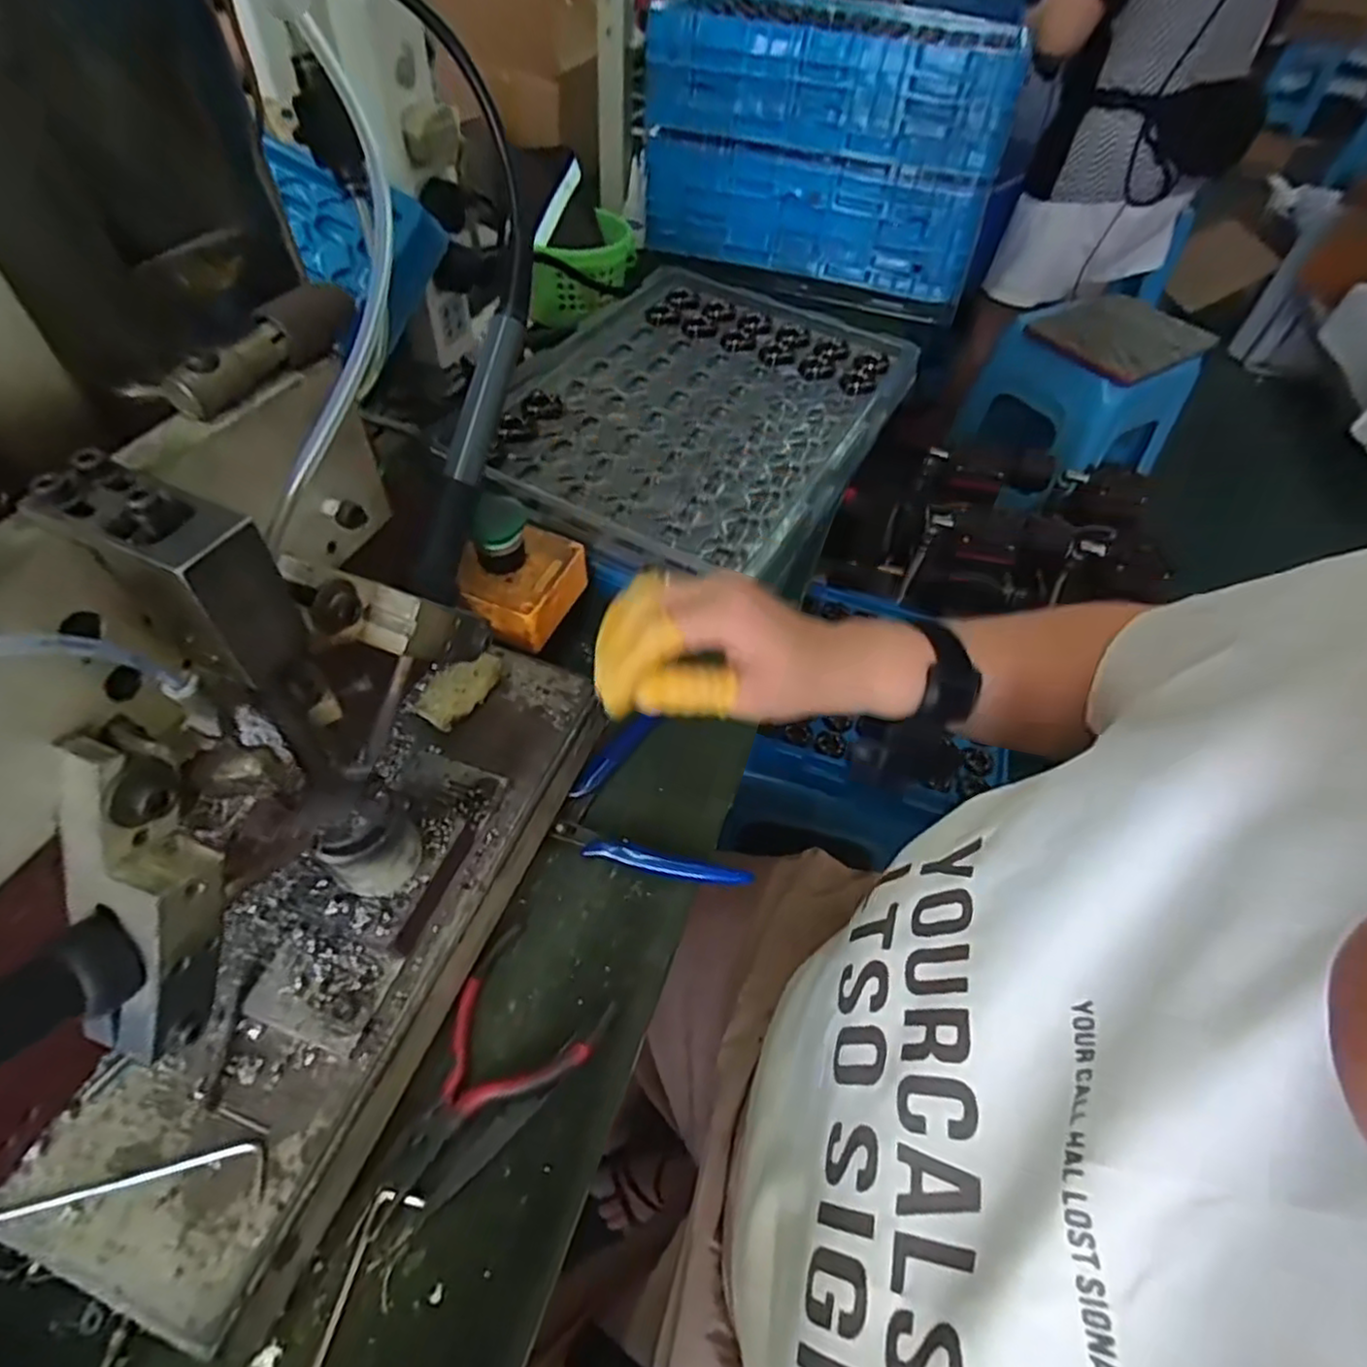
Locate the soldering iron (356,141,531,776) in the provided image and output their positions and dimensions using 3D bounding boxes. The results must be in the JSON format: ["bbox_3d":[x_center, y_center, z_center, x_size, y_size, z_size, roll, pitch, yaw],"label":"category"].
[{"bbox_3d":[-0.082,-0.077,0.256,0.016,0.017,0.222,16,91,11],"label":"soldering iron"}]

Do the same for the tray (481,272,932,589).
[{"bbox_3d":[0.008,-0.231,0.575,0.279,0.037,0.354,24,54,13],"label":"tray"}]

